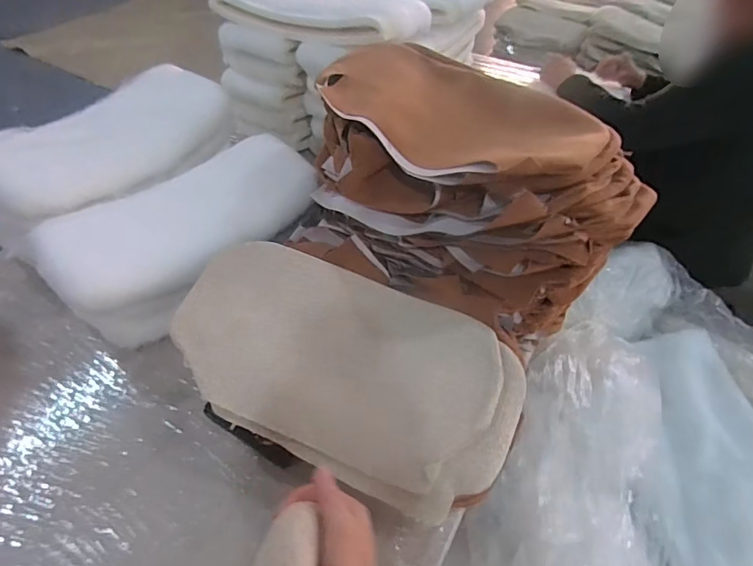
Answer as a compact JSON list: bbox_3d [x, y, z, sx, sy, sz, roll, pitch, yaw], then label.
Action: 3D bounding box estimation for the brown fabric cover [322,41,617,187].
[{"bbox_3d":[0.127,-0.262,0.718,0.429,0.058,0.273,30,55,24],"label":"brown fabric cover"}]

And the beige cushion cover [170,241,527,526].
[{"bbox_3d":[-0.047,0.102,0.659,0.474,0.076,0.265,22,52,19],"label":"beige cushion cover"}]

